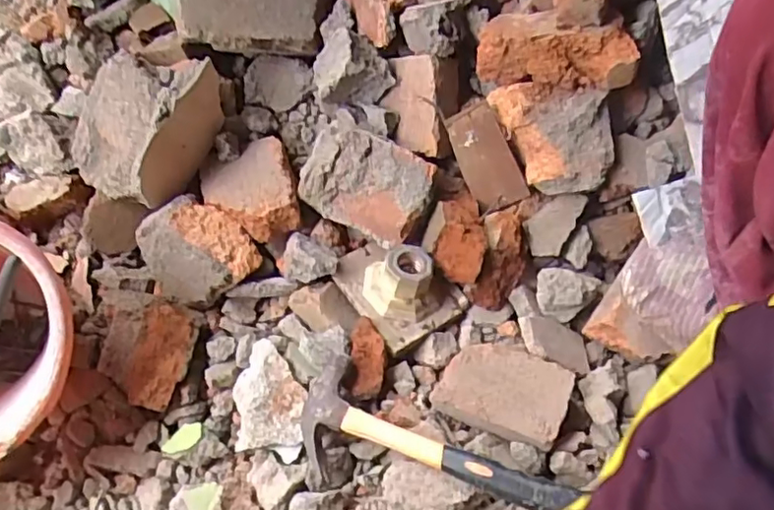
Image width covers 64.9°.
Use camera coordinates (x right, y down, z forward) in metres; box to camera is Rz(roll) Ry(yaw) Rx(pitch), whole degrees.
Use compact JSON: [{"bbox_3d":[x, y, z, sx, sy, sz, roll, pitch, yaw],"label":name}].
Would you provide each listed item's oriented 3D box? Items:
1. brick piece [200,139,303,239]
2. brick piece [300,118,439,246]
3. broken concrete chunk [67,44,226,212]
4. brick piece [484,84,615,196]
[{"bbox_3d":[-0.157,-0.071,0.709,0.102,0.044,0.116,-20,55,-3],"label":"brick piece"},{"bbox_3d":[-0.021,-0.081,0.687,0.143,0.045,0.110,28,80,5],"label":"brick piece"},{"bbox_3d":[-0.278,-0.149,0.682,0.152,0.083,0.170,17,79,3],"label":"broken concrete chunk"},{"bbox_3d":[0.180,-0.126,0.669,0.131,0.053,0.104,6,79,1],"label":"brick piece"}]

